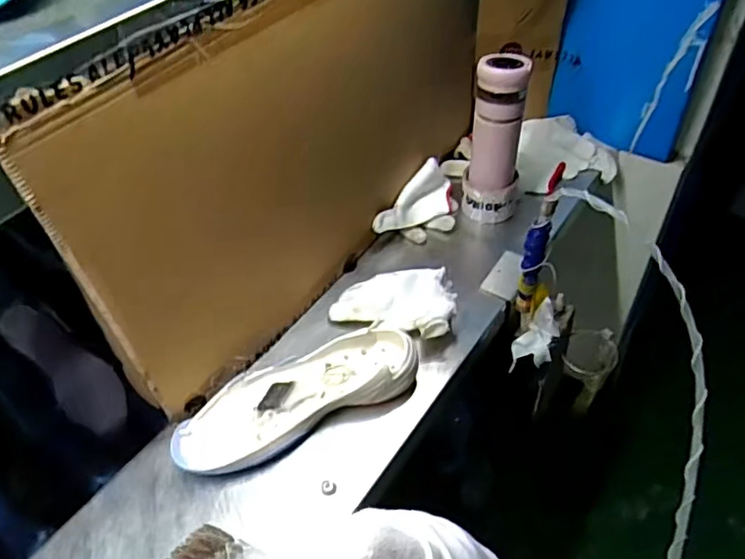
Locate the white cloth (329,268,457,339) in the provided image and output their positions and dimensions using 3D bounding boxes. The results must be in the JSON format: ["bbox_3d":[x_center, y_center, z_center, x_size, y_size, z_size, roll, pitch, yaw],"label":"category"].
[{"bbox_3d":[0.029,0.024,0.777,0.157,0.047,0.112,8,45,11],"label":"white cloth"}]

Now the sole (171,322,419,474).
[{"bbox_3d":[-0.085,0.131,0.681,0.283,0.048,0.108,-19,47,-16],"label":"sole"}]

